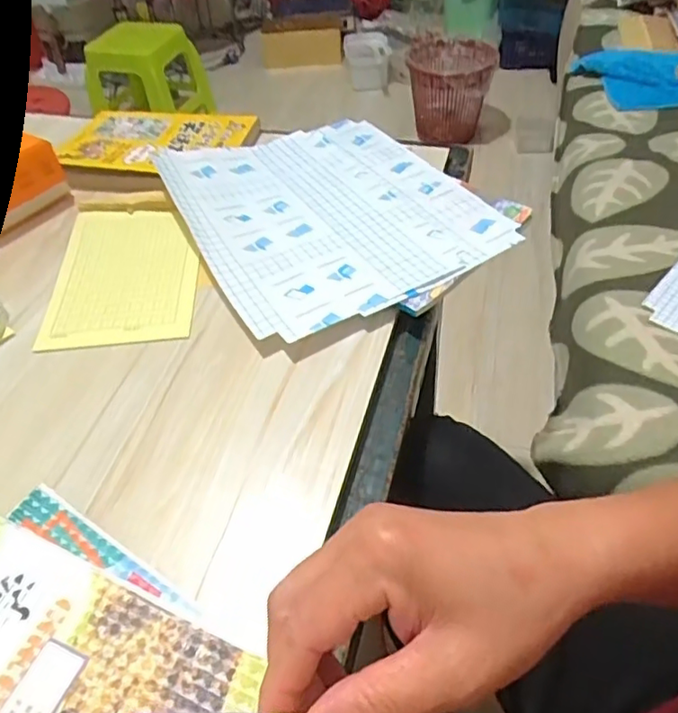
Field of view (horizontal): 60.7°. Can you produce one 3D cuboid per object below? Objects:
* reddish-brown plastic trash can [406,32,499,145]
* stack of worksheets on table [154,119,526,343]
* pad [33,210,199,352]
[{"bbox_3d":[0.330,-0.785,1.753,0.255,0.287,0.257,7,49,12],"label":"reddish-brown plastic trash can"},{"bbox_3d":[-0.017,-0.152,0.565,0.266,0.026,0.306,-28,51,-19],"label":"stack of worksheets on table"},{"bbox_3d":[-0.198,-0.082,0.536,0.128,0.004,0.182,-8,47,-2],"label":"pad"}]

